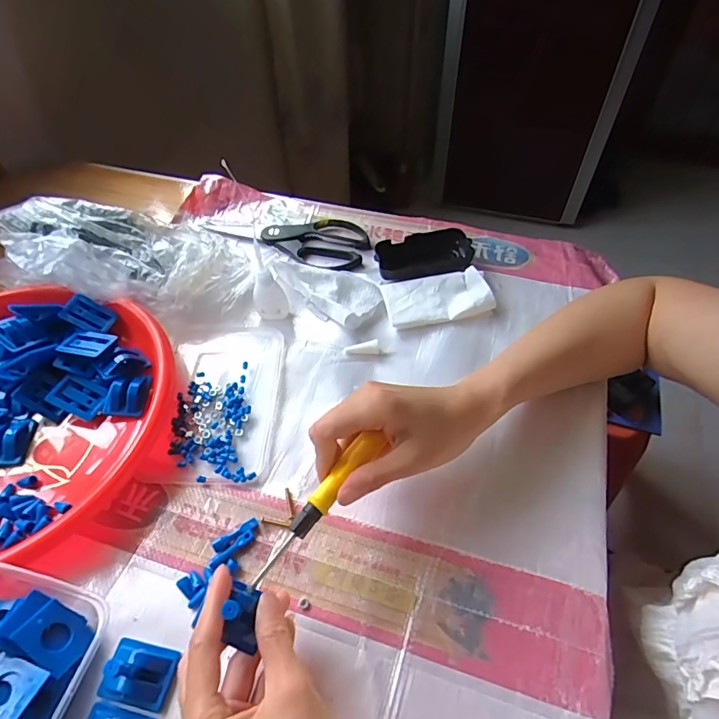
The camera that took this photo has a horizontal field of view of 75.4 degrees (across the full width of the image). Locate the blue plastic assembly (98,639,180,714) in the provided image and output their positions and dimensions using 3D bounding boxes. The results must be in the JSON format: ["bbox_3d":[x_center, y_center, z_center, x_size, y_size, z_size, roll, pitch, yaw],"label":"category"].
[{"bbox_3d":[-0.146,0.204,0.303,0.045,0.020,0.034,8,53,9],"label":"blue plastic assembly"}]

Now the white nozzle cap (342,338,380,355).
[{"bbox_3d":[0.002,-0.012,0.468,0.036,0.010,0.012,-4,52,0],"label":"white nozzle cap"}]

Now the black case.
[{"bbox_3d":[0.075,-0.123,0.537,0.112,0.020,0.059,-12,53,-7],"label":"black case"}]

